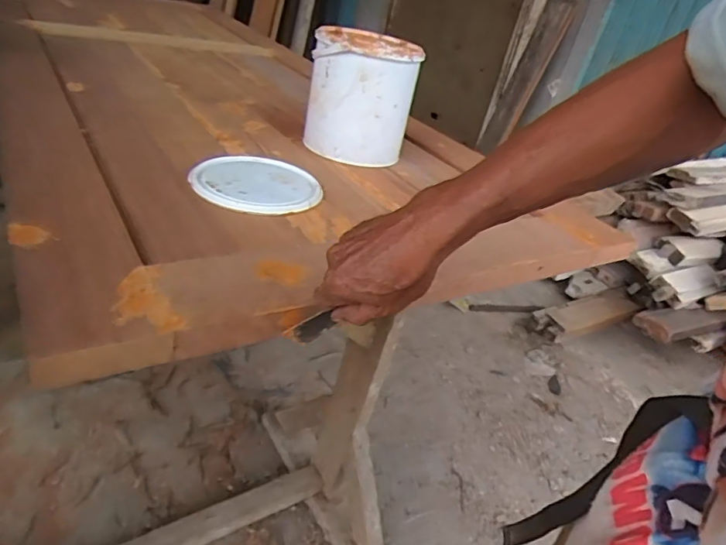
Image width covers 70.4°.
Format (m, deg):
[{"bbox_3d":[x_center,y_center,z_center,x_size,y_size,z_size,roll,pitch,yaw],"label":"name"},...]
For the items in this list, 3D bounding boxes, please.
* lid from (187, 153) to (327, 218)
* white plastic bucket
[{"bbox_3d":[-0.146,-0.130,0.722,0.172,0.015,0.170,10,32,-6],"label":"lid"},{"bbox_3d":[-0.001,-0.307,0.887,0.173,0.179,0.164,16,32,2],"label":"white plastic bucket"}]

